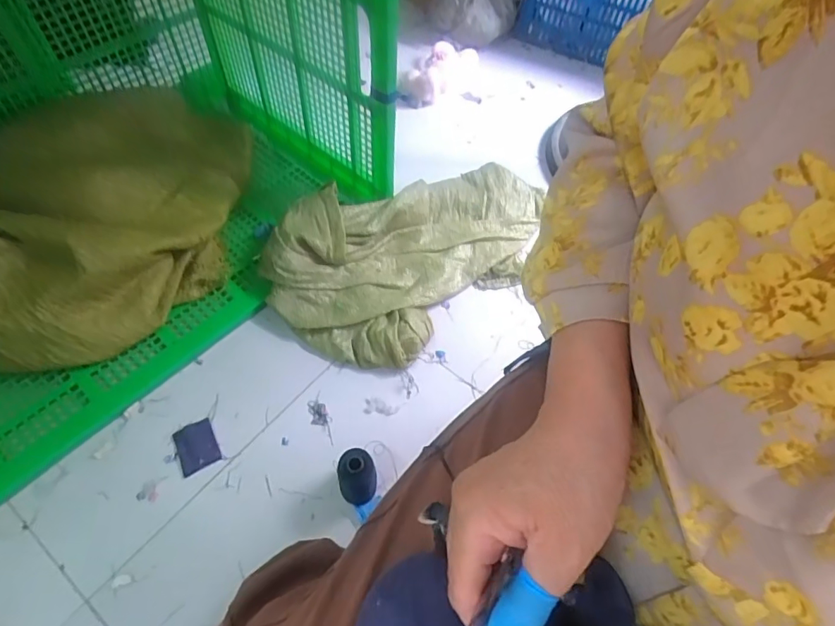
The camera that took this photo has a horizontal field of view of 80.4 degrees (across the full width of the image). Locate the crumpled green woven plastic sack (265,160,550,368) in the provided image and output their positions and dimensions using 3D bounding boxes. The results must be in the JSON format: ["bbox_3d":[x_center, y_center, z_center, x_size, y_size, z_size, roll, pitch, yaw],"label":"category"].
[{"bbox_3d":[0.003,-0.137,0.979,0.581,0.120,0.337,-34,66,-23],"label":"crumpled green woven plastic sack"}]

